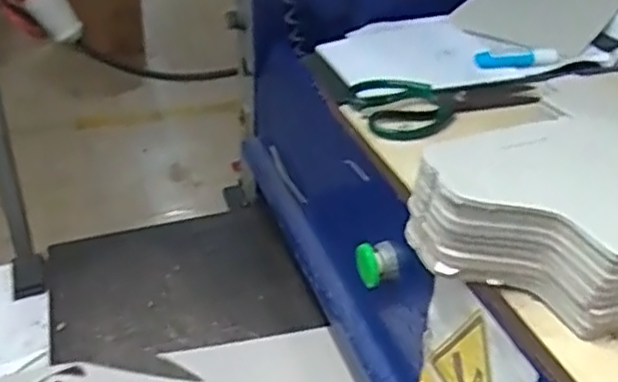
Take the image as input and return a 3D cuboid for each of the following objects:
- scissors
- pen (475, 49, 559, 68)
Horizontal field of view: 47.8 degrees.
[{"bbox_3d":[0.153,-0.103,0.759,0.213,0.011,0.111,-9,33,-16],"label":"scissors"},{"bbox_3d":[0.256,-0.163,0.855,0.100,0.016,0.019,-3,32,-7],"label":"pen"}]

